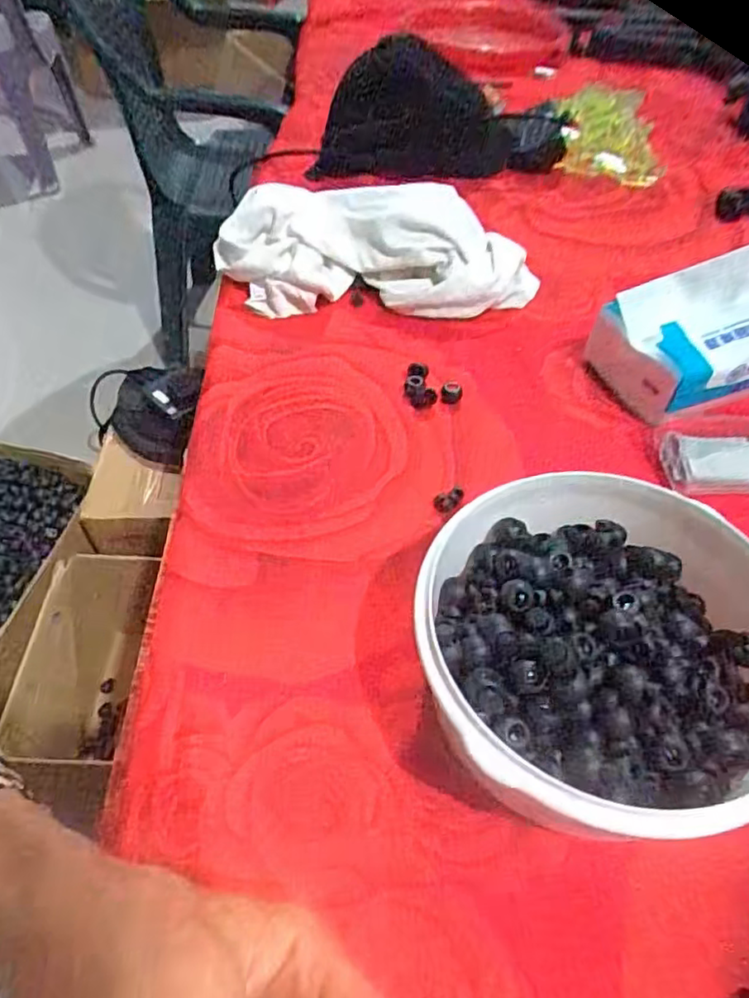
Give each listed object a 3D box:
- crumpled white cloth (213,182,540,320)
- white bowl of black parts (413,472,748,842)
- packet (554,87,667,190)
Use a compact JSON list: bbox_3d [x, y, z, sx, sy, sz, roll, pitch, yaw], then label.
[{"bbox_3d":[0.001,-0.209,0.532,0.259,0.075,0.085,3,50,2],"label":"crumpled white cloth"},{"bbox_3d":[0.110,0.072,0.291,0.179,0.073,0.159,-2,50,-4],"label":"white bowl of black parts"},{"bbox_3d":[0.269,-0.426,0.731,0.120,0.042,0.187,11,50,9],"label":"packet"}]

